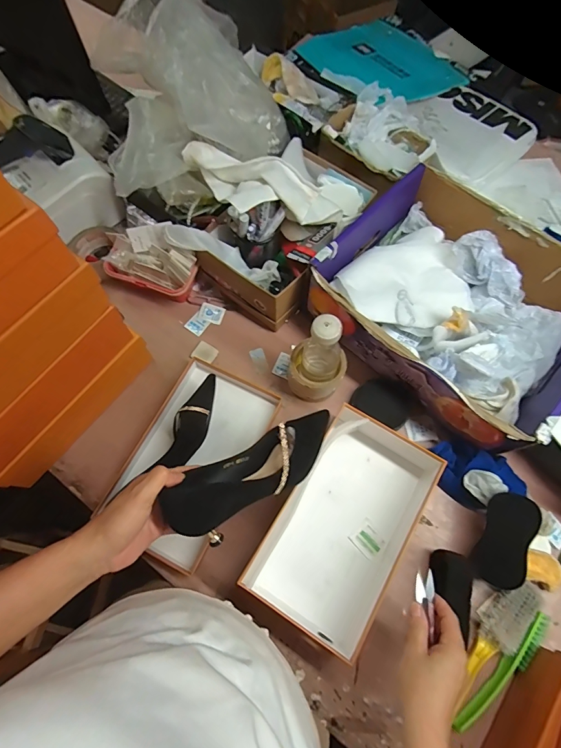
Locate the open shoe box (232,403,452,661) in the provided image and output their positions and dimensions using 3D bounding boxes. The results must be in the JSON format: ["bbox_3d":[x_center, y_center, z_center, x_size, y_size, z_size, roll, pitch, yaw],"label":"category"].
[{"bbox_3d":[0.101,0.213,0.567,0.179,0.074,0.301,31,72,11],"label":"open shoe box"}]

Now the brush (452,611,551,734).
[{"bbox_3d":[0.300,0.400,0.514,0.186,0.033,0.027,-43,75,-15],"label":"brush"}]

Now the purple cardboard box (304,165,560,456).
[{"bbox_3d":[0.292,-0.121,0.636,0.392,0.116,0.332,42,74,14],"label":"purple cardboard box"}]

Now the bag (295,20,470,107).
[{"bbox_3d":[0.250,-0.768,0.951,0.290,0.019,0.326,-32,74,-10],"label":"bag"}]

